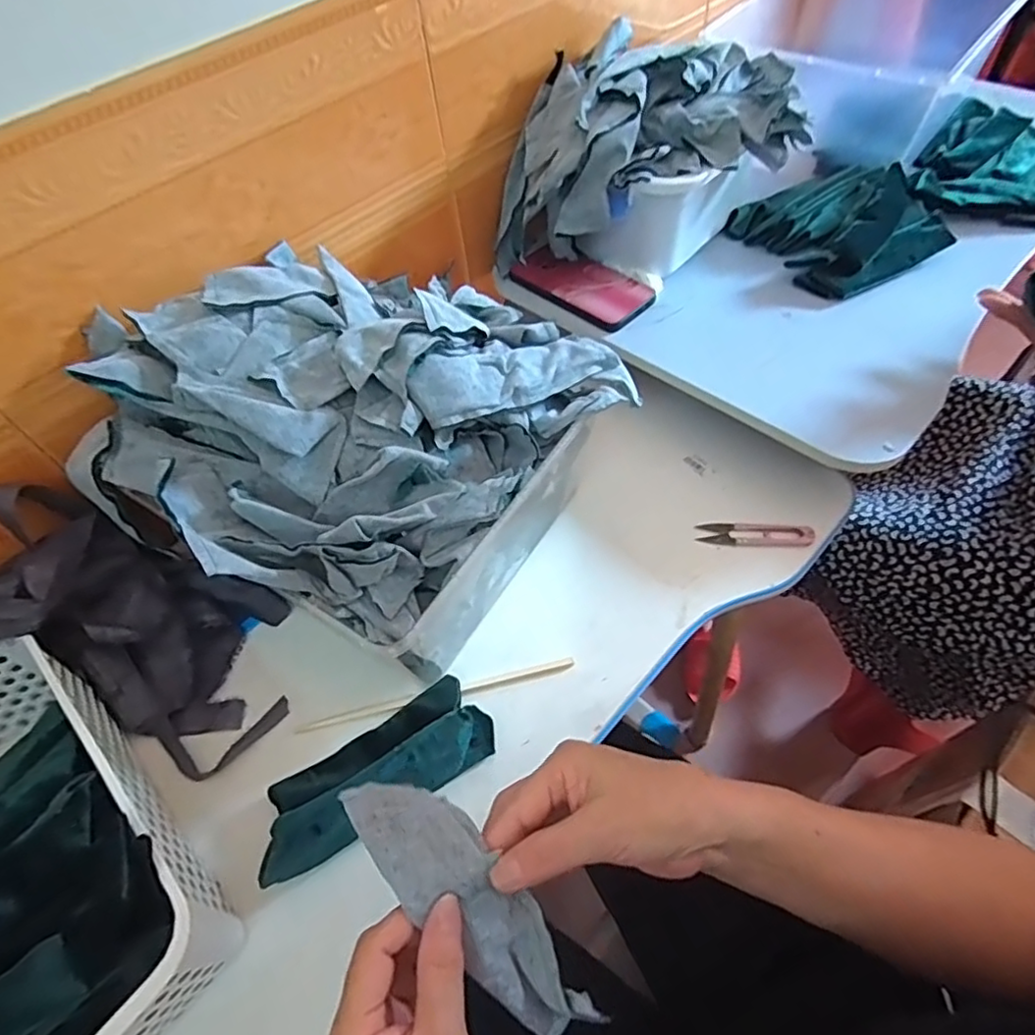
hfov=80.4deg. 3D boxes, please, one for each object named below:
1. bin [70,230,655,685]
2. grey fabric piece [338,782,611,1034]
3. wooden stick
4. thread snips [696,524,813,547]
[{"bbox_3d":[-0.121,-0.068,0.507,0.336,0.200,0.324,25,61,20],"label":"bin"},{"bbox_3d":[-0.024,0.195,0.315,0.045,0.042,0.157,-40,83,-21],"label":"grey fabric piece"},{"bbox_3d":[-0.065,0.144,0.496,0.224,0.005,0.009,-12,55,-3],"label":"wooden stick"},{"bbox_3d":[0.218,0.015,0.564,0.100,0.008,0.024,4,56,8],"label":"thread snips"}]

